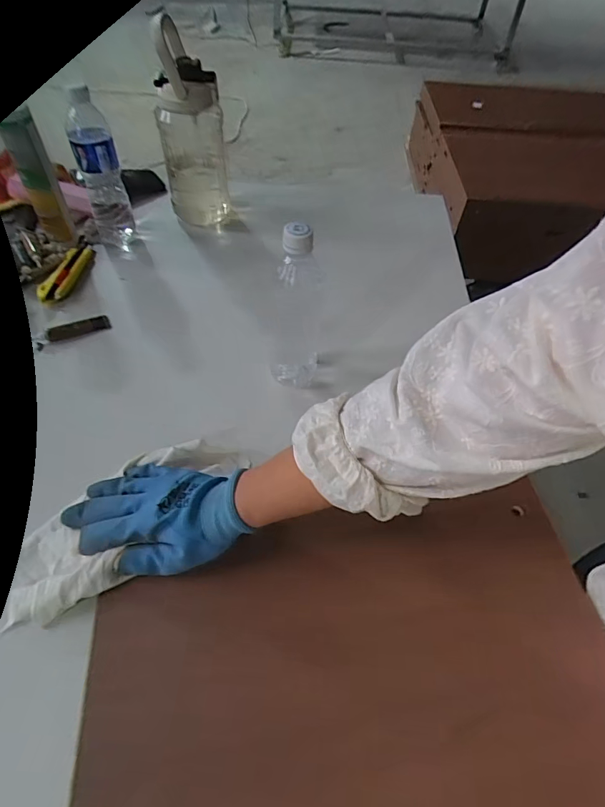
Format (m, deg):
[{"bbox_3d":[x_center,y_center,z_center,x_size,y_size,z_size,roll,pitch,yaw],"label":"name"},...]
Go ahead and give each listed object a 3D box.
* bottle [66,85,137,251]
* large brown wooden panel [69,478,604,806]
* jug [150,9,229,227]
[{"bbox_3d":[-0.319,-0.365,0.714,0.060,0.218,0.076,-20,55,-18],"label":"bottle"},{"bbox_3d":[0.068,0.334,0.319,0.459,0.030,0.521,-4,52,-7],"label":"large brown wooden panel"},{"bbox_3d":[-0.182,-0.446,0.745,0.103,0.290,0.083,-7,52,-9],"label":"jug"}]

